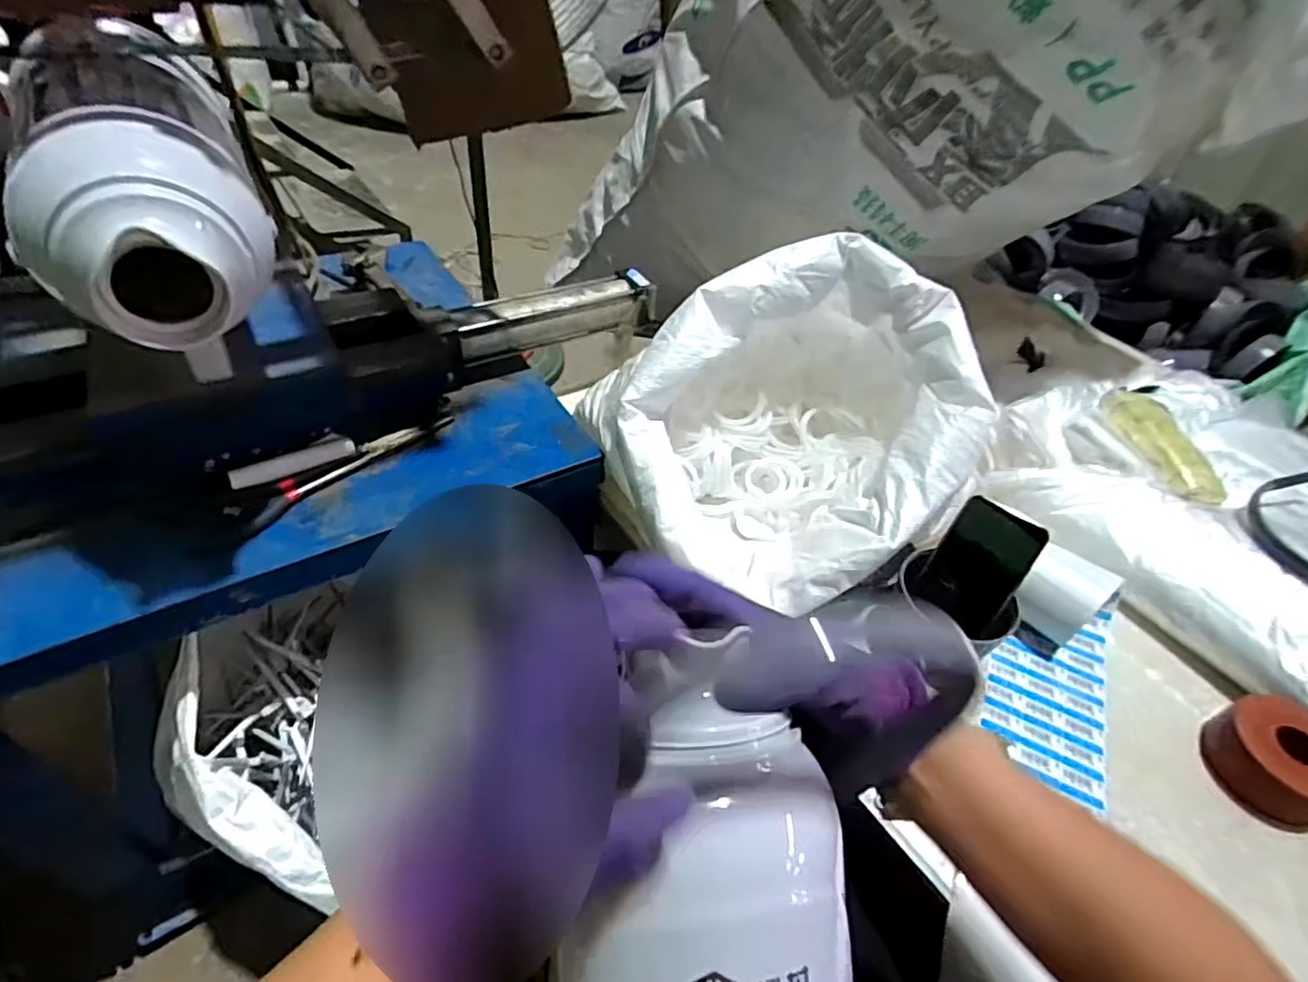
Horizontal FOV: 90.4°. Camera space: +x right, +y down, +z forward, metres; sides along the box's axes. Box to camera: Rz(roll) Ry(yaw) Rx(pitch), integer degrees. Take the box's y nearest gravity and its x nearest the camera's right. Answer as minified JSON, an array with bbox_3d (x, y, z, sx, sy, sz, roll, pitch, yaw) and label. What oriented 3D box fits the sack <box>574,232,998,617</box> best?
[{"bbox_3d":[0.138,-0.071,0.659,0.349,0.247,0.318,-12,48,-18],"label":"sack"}]

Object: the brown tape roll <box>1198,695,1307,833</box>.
[{"bbox_3d":[0.575,0.245,0.596,0.115,0.064,0.103,-10,48,-17],"label":"brown tape roll"}]

